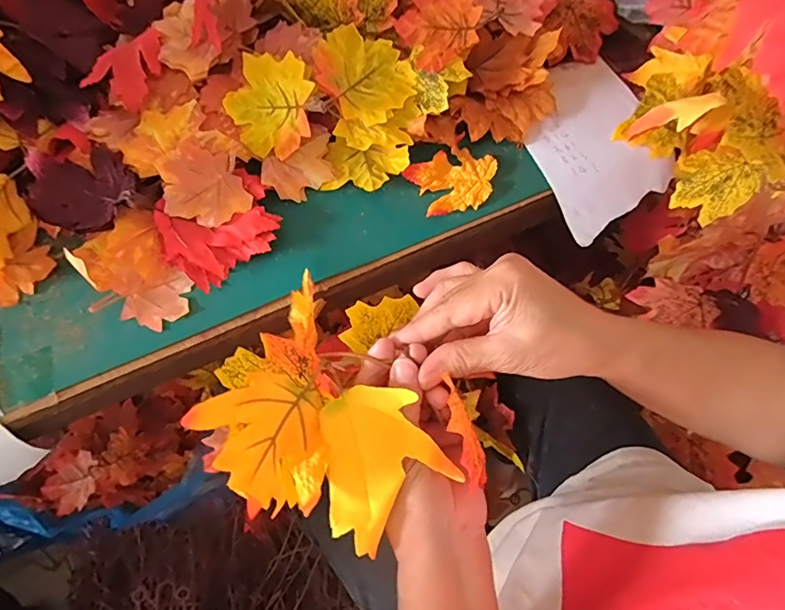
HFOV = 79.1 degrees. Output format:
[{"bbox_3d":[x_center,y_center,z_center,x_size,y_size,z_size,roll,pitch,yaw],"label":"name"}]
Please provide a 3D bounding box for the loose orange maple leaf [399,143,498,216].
[{"bbox_3d":[0.062,-0.121,0.457,0.084,0.012,0.067,-25,67,-10],"label":"loose orange maple leaf"}]

